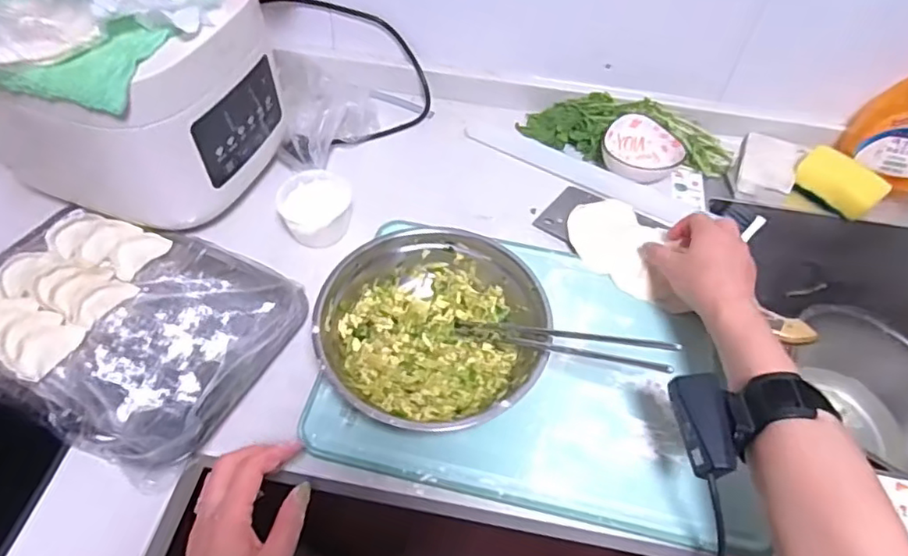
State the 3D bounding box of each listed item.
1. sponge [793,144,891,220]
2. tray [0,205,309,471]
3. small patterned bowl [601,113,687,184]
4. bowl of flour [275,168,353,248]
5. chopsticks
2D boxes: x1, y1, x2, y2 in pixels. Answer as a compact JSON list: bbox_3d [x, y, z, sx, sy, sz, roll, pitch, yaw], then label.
[{"bbox_3d":[0.442,-0.110,0.674,0.061,0.027,0.089,-33,62,-24],"label":"sponge"},{"bbox_3d":[-0.305,0.032,0.538,0.285,0.032,0.206,24,56,14],"label":"tray"},{"bbox_3d":[0.225,-0.152,0.699,0.092,0.039,0.071,19,55,11],"label":"small patterned bowl"},{"bbox_3d":[-0.146,-0.077,0.628,0.068,0.048,0.073,1,53,-2],"label":"bowl of flour"},{"bbox_3d":[0.084,0.051,0.491,0.196,0.014,0.026,5,48,35],"label":"chopsticks"}]

